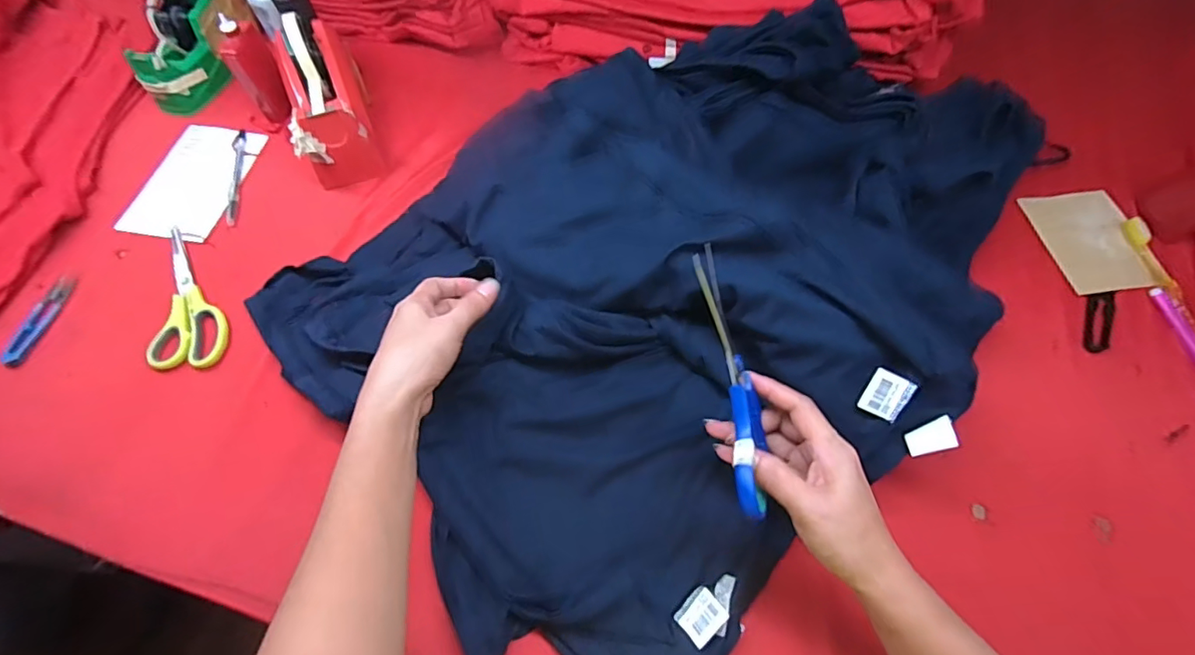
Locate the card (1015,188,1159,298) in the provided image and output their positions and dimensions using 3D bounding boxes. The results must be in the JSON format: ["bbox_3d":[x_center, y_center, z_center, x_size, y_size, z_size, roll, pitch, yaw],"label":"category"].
[{"bbox_3d":[0.543,-0.097,0.567,0.108,0.010,0.128,-6,64,-3],"label":"card"}]

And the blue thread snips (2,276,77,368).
[{"bbox_3d":[-0.573,-0.008,0.533,0.026,0.008,0.101,6,64,3],"label":"blue thread snips"}]

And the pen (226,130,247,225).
[{"bbox_3d":[-0.432,-0.184,0.622,0.014,0.008,0.147,-12,65,-6],"label":"pen"}]

